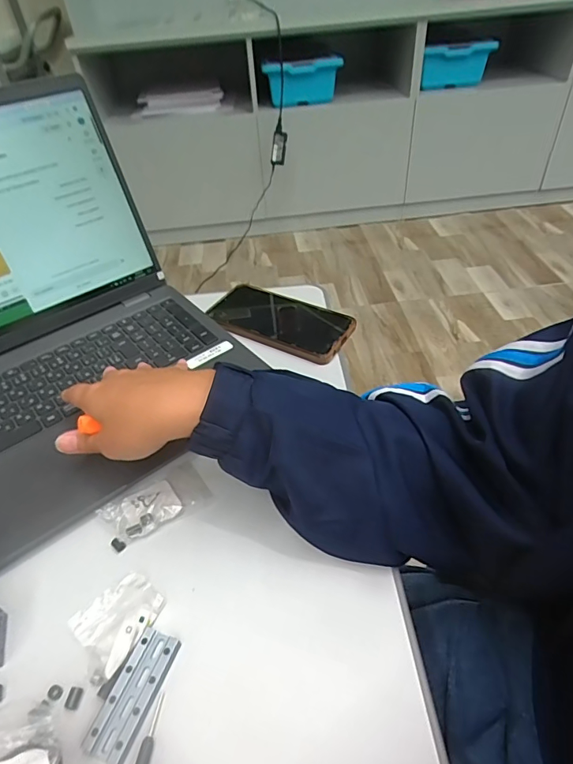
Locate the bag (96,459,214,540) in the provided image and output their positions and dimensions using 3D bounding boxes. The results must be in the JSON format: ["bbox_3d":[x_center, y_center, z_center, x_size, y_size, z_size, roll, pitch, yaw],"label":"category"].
[{"bbox_3d":[-0.101,0.089,0.355,0.075,0.010,0.050,-29,49,-23],"label":"bag"}]

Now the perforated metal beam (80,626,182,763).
[{"bbox_3d":[-0.086,0.176,0.265,0.025,0.007,0.064,13,47,18],"label":"perforated metal beam"}]

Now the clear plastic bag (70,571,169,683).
[{"bbox_3d":[-0.103,0.149,0.290,0.053,0.014,0.049,-32,50,-26],"label":"clear plastic bag"}]

